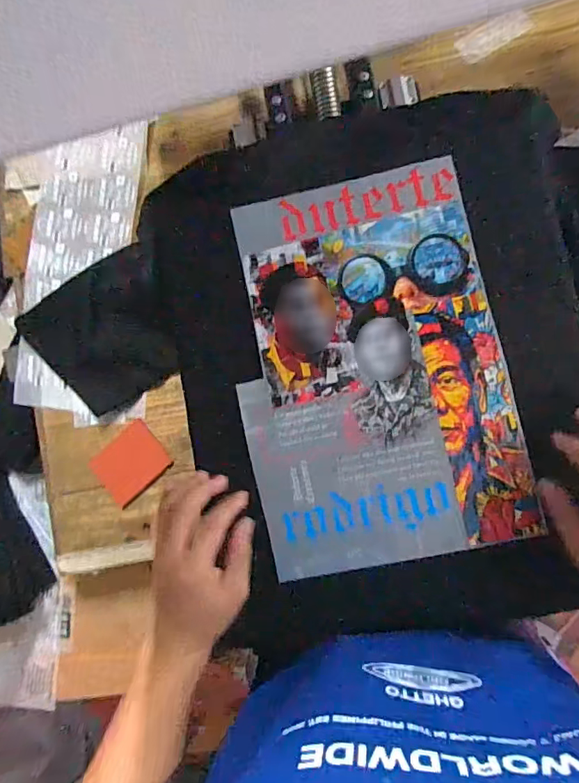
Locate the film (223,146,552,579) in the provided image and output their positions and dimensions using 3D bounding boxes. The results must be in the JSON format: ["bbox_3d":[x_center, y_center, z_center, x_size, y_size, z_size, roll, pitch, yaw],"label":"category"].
[{"bbox_3d":[0.076,-0.025,0.486,0.254,0.005,0.376,-12,84,7],"label":"film"}]

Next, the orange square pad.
[{"bbox_3d":[-0.214,0.096,0.656,0.095,0.008,0.079,-40,82,2],"label":"orange square pad"}]

